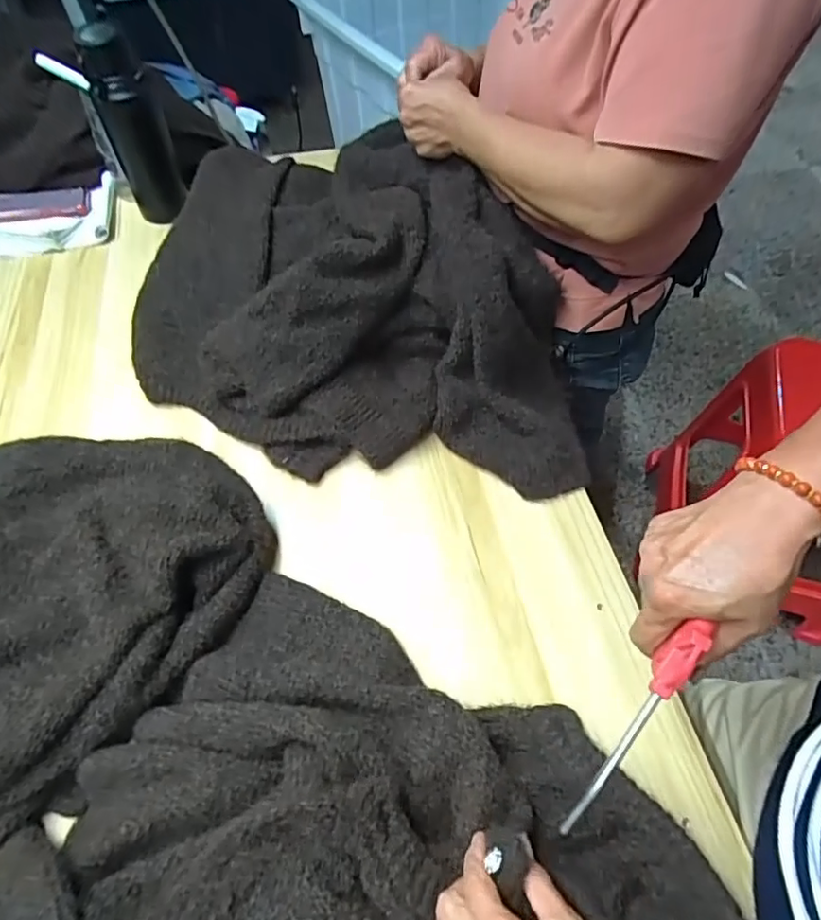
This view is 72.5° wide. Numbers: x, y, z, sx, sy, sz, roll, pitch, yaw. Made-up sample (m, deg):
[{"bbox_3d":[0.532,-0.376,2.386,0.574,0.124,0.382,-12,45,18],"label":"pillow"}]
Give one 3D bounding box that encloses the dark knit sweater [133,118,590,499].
[{"bbox_3d":[-0.056,-0.191,0.659,0.556,0.177,0.389,14,56,9],"label":"dark knit sweater"}]

